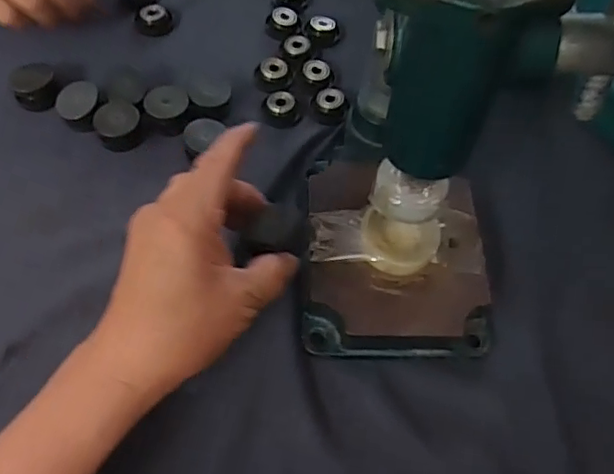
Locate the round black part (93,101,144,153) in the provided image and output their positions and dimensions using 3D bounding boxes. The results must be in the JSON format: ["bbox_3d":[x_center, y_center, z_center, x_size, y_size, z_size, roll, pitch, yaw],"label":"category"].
[{"bbox_3d":[-0.139,-0.082,0.435,0.031,0.016,0.034,2,58,-3],"label":"round black part"}]

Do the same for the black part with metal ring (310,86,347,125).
[{"bbox_3d":[0.017,-0.103,0.458,0.027,0.012,0.026,6,58,-1],"label":"black part with metal ring"}]

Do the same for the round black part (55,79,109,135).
[{"bbox_3d":[-0.171,-0.100,0.438,0.037,0.014,0.035,39,73,16],"label":"round black part"}]

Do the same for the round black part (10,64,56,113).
[{"bbox_3d":[-0.207,-0.113,0.446,0.030,0.018,0.030,2,58,-3],"label":"round black part"}]

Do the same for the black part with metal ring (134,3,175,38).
[{"bbox_3d":[-0.131,-0.186,0.505,0.033,0.011,0.030,2,58,-3],"label":"black part with metal ring"}]

